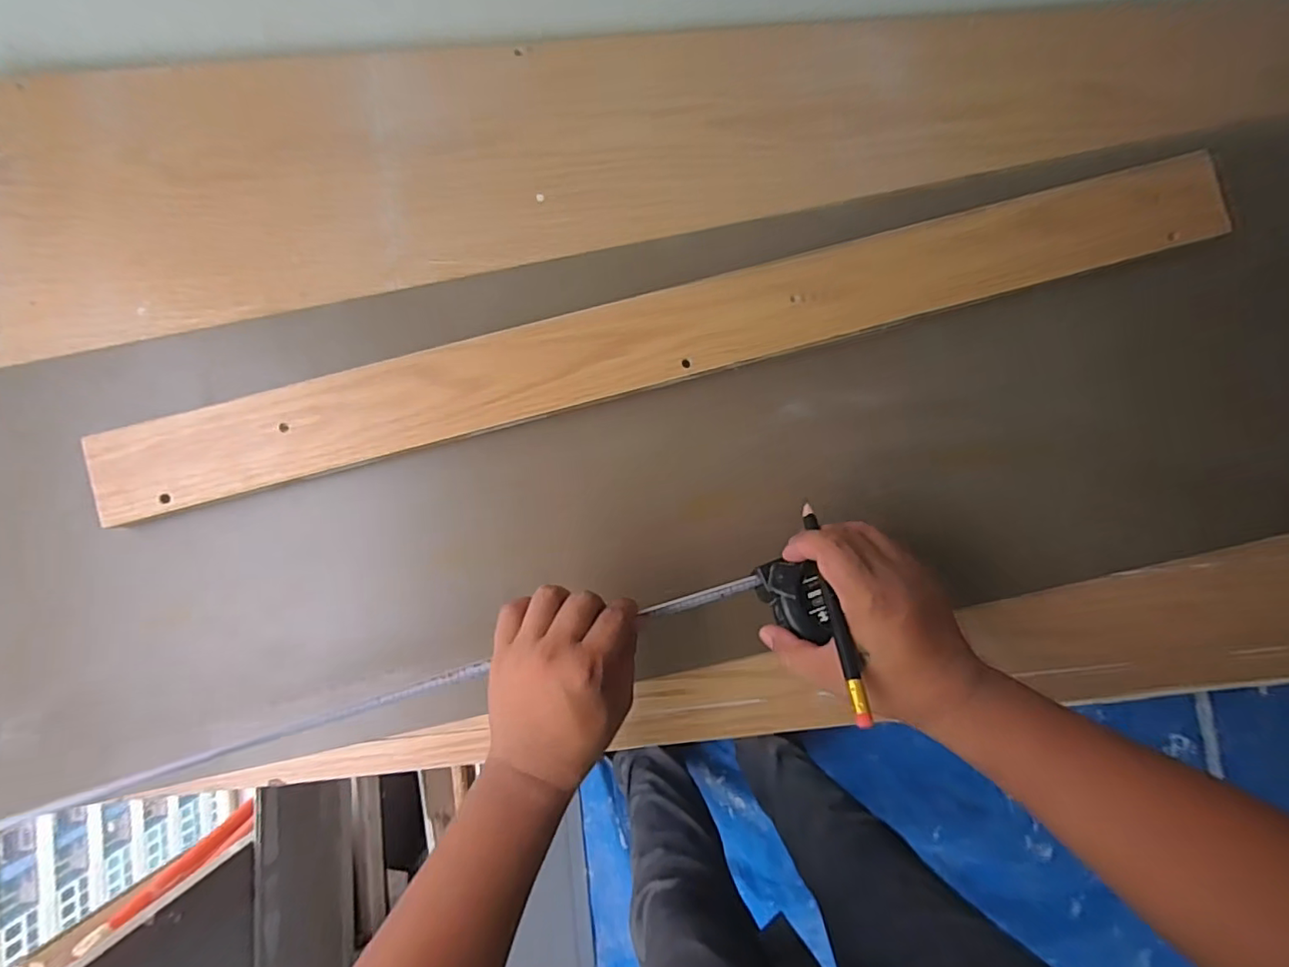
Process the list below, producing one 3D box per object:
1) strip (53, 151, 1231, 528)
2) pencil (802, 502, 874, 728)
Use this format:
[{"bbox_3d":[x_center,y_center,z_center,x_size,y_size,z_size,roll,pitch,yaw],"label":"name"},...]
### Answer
[{"bbox_3d":[0.023,-0.121,0.467,0.904,0.017,0.070,-15,95,-2],"label":"strip"},{"bbox_3d":[0.119,0.075,0.365,0.010,0.012,0.149,-3,53,-1],"label":"pencil"}]

